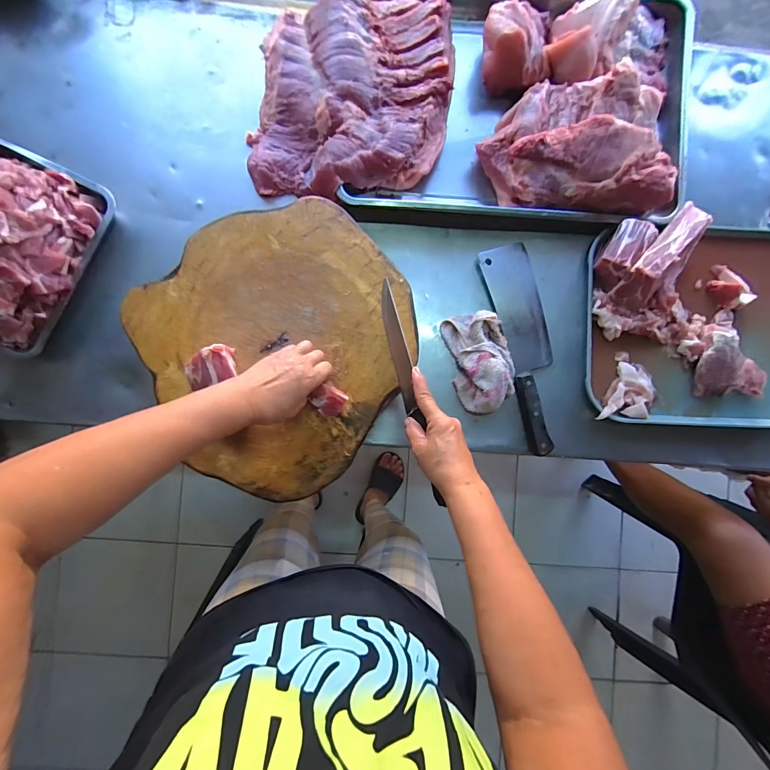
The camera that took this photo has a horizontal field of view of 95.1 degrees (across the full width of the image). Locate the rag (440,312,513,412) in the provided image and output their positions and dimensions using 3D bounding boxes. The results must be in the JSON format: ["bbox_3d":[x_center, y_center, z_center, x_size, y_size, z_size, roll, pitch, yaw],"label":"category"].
[{"bbox_3d":[0.164,-0.039,0.590,0.098,0.041,0.165,-12,90,-2],"label":"rag"}]

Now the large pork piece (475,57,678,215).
[{"bbox_3d":[0.318,-0.402,0.583,0.306,0.090,0.215,7,89,-2],"label":"large pork piece"}]

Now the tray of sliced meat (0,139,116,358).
[{"bbox_3d":[-0.600,-0.223,0.532,0.244,0.133,0.295,22,89,-2],"label":"tray of sliced meat"}]

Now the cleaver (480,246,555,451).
[{"bbox_3d":[0.248,-0.067,0.599,0.088,0.021,0.351,-14,90,-2],"label":"cleaver"}]

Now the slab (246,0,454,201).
[{"bbox_3d":[-0.055,-0.481,0.589,0.325,0.076,0.332,8,89,-2],"label":"slab"}]

